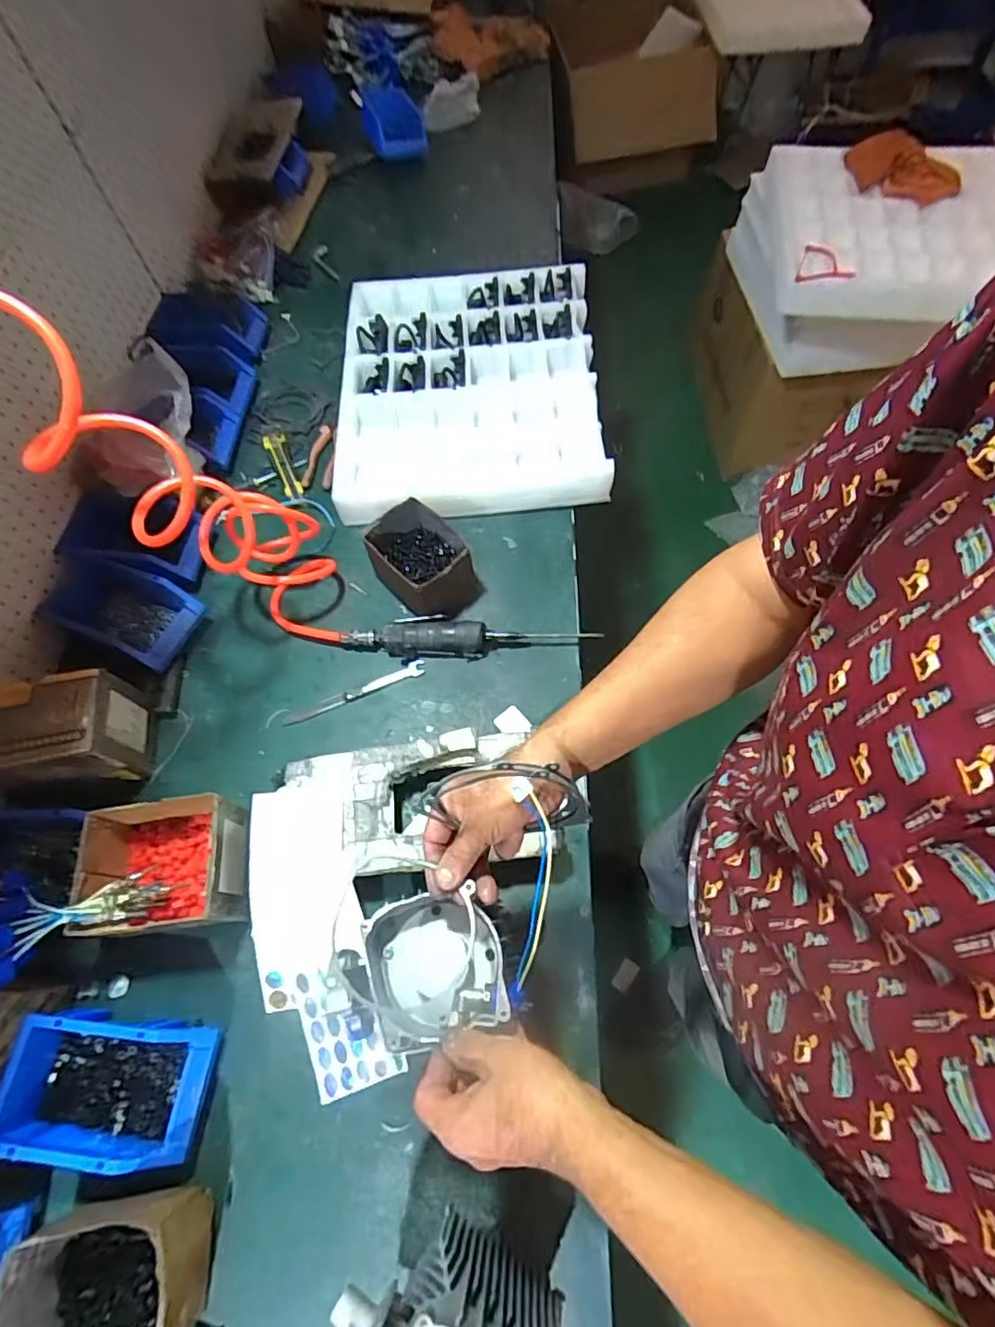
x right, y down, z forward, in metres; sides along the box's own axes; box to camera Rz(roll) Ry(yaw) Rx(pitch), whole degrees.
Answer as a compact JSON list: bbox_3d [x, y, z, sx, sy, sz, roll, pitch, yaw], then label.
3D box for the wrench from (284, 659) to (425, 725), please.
[{"bbox_3d":[-0.198,0.041,0.808,0.201,0.010,0.022,-22,65,-7],"label":"wrench"}]

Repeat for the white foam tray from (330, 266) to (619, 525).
[{"bbox_3d":[-0.047,-0.485,0.990,0.430,0.057,0.526,-2,78,-2],"label":"white foam tray"}]

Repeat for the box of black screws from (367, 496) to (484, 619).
[{"bbox_3d":[-0.107,-0.145,0.845,0.147,0.105,0.110,39,72,19],"label":"box of black screws"}]

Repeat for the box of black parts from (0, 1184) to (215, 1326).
[{"bbox_3d":[-0.346,0.553,0.517,0.152,0.083,0.127,-8,64,-1],"label":"box of black parts"}]

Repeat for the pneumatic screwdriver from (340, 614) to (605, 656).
[{"bbox_3d":[-0.038,-0.039,0.821,0.362,0.039,0.052,-2,64,2],"label":"pneumatic screwdriver"}]

